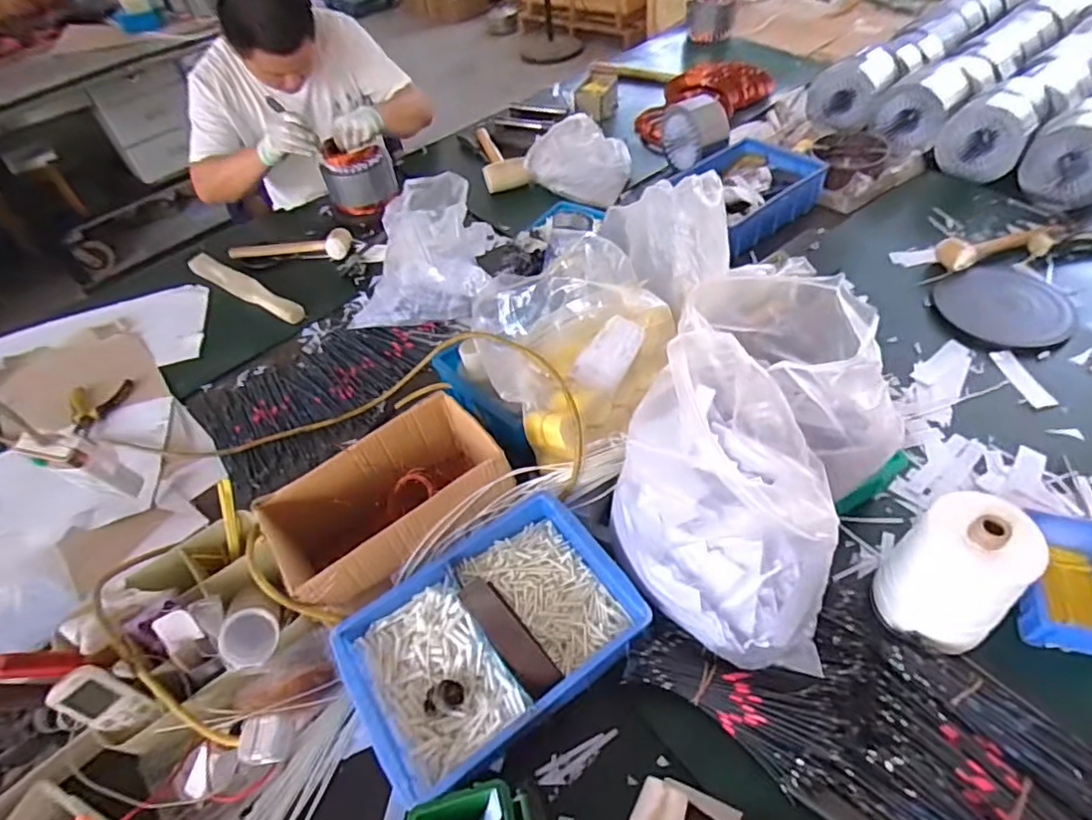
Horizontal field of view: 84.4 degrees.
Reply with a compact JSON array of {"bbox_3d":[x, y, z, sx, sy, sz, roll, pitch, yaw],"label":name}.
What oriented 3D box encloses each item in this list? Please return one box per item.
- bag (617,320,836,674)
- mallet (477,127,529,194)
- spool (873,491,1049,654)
[{"bbox_3d":[0.172,0.088,0.614,0.190,0.221,0.260,-3,49,4],"label":"bag"},{"bbox_3d":[-0.111,-0.607,1.427,0.097,0.055,0.291,-11,47,-3],"label":"mallet"},{"bbox_3d":[0.410,0.165,0.608,0.092,0.162,0.101,-4,49,4],"label":"spool"}]

